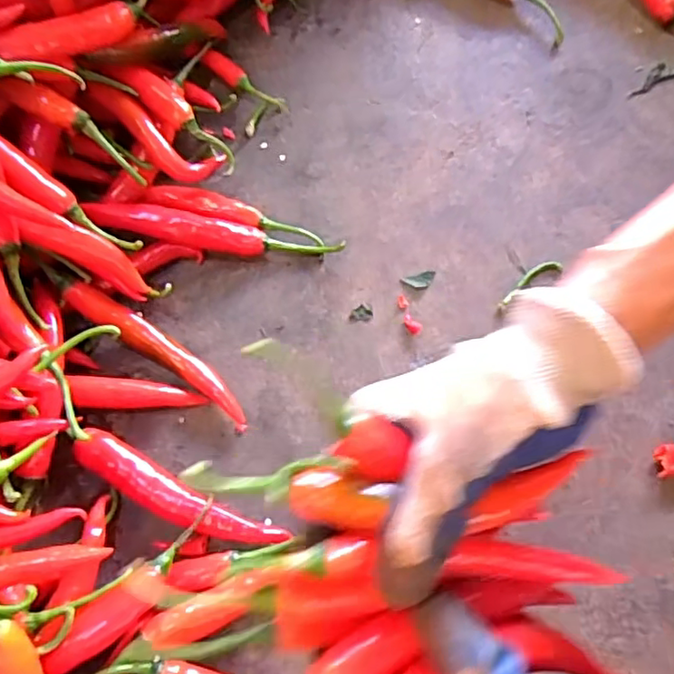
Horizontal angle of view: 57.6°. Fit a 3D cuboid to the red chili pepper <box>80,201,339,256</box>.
[{"bbox_3d":[-0.076,-0.066,0.393,0.156,0.015,0.020,9,72,-11],"label":"red chili pepper"}]

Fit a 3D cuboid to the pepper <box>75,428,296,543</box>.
[{"bbox_3d":[-0.092,0.092,0.351,0.128,0.020,0.025,25,74,8],"label":"pepper"}]

